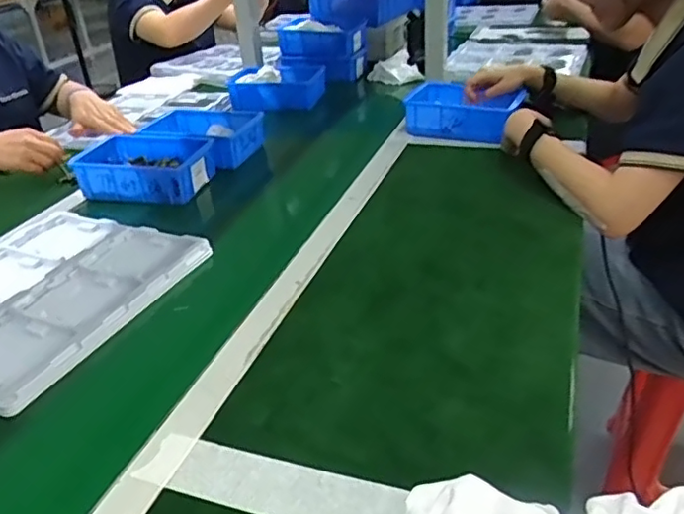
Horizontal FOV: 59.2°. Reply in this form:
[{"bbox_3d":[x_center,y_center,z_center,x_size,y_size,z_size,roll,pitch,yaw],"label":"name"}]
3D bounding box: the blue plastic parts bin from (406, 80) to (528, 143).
[{"bbox_3d":[0.215,-0.275,1.105,0.206,0.076,0.139,14,36,27],"label":"blue plastic parts bin"}]

